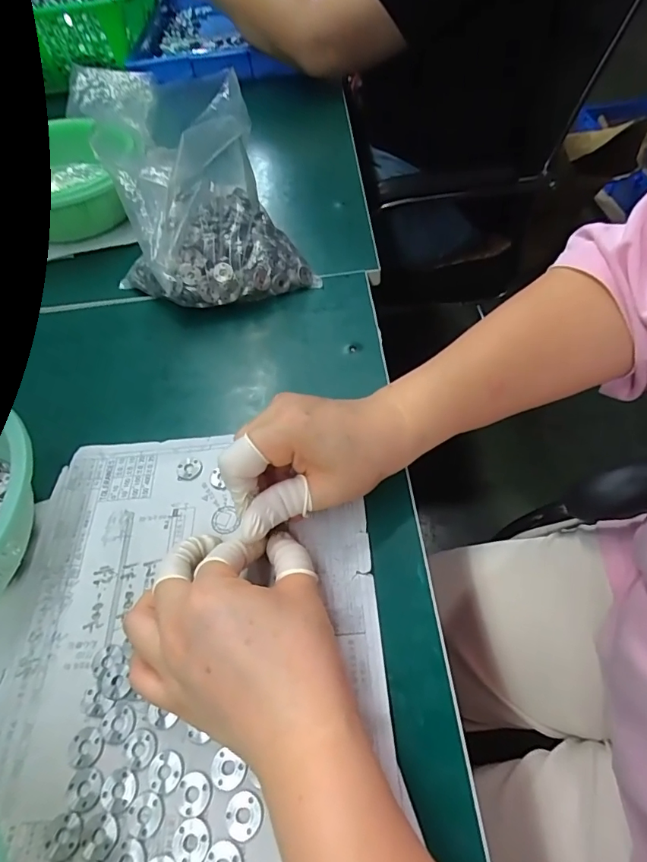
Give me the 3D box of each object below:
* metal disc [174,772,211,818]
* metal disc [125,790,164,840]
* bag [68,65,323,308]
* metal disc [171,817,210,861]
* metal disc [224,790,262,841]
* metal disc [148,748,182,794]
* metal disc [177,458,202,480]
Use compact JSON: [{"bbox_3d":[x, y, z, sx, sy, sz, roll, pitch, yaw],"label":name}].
[{"bbox_3d":[-0.061,0.168,0.217,0.016,0.004,0.016,-2,54,2],"label":"metal disc"},{"bbox_3d":[-0.082,0.176,0.214,0.017,0.004,0.017,-2,54,2],"label":"metal disc"},{"bbox_3d":[-0.111,-0.196,0.409,0.149,0.130,0.158,-20,56,-11],"label":"bag"},{"bbox_3d":[-0.059,0.182,0.207,0.017,0.004,0.017,-2,54,2],"label":"metal disc"},{"bbox_3d":[-0.037,0.174,0.211,0.016,0.004,0.017,-2,54,2],"label":"metal disc"},{"bbox_3d":[-0.076,0.162,0.223,0.017,0.004,0.017,-2,54,2],"label":"metal disc"},{"bbox_3d":[-0.092,0.026,0.322,0.017,0.004,0.016,-2,54,2],"label":"metal disc"}]

